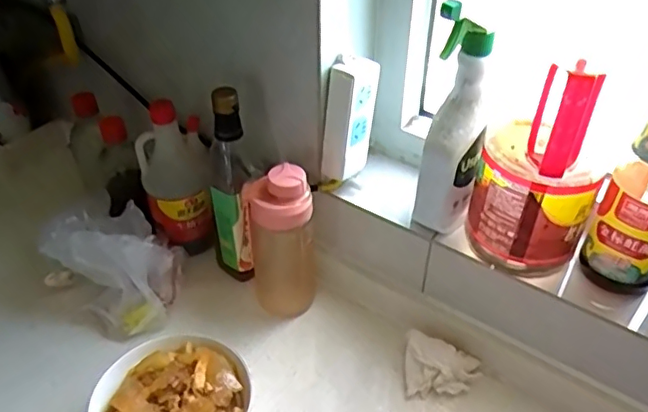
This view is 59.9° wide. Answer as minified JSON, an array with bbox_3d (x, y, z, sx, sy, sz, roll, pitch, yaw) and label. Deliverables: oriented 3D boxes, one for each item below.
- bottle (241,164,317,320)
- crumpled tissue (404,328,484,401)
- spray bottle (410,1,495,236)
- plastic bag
[{"bbox_3d":[-0.048,0.041,0.659,0.077,0.198,0.063,-4,40,-5],"label":"bottle"},{"bbox_3d":[0.131,0.177,0.621,0.084,0.043,0.060,2,40,2],"label":"crumpled tissue"},{"bbox_3d":[0.130,-0.077,0.550,0.055,0.228,0.055,13,43,14],"label":"spray bottle"},{"bbox_3d":[-0.242,0.064,0.677,0.130,0.114,0.121,27,47,28],"label":"plastic bag"}]

